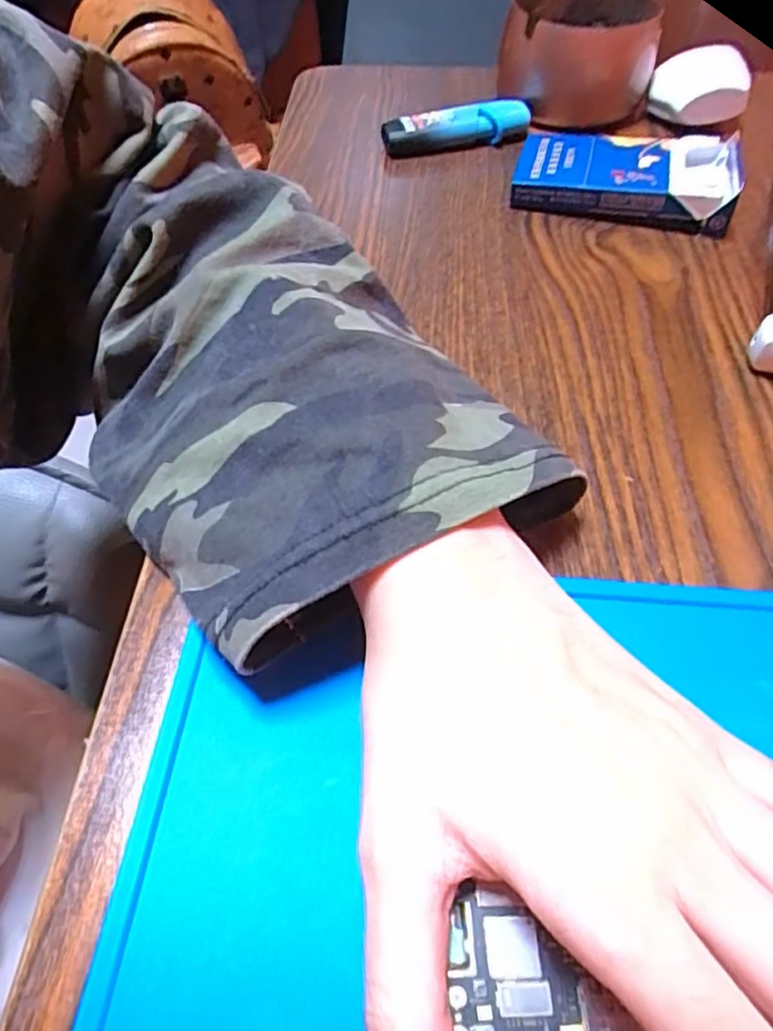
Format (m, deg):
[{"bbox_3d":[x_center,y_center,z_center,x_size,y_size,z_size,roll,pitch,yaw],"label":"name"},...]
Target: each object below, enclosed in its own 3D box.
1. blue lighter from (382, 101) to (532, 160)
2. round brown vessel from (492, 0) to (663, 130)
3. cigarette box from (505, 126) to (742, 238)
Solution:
[{"bbox_3d":[0.039,-0.216,0.358,0.081,0.018,0.021,-8,55,-6],"label":"blue lighter"},{"bbox_3d":[0.111,-0.269,0.372,0.084,0.053,0.081,4,55,3],"label":"round brown vessel"},{"bbox_3d":[0.120,-0.172,0.323,0.105,0.023,0.057,12,55,8],"label":"cigarette box"}]

